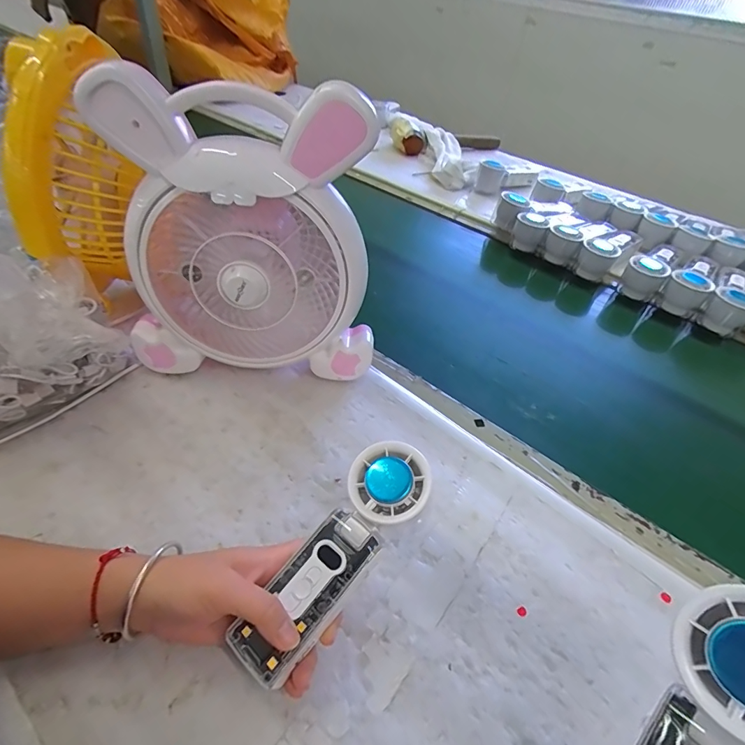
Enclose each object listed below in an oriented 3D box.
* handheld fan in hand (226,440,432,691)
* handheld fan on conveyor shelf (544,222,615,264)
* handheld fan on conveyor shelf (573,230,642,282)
[{"bbox_3d":[-0.020,0.121,0.286,0.051,0.034,0.164,32,73,24],"label":"handheld fan in hand"},{"bbox_3d":[0.365,-0.237,0.740,0.156,0.050,0.057,-30,55,-30],"label":"handheld fan on conveyor shelf"},{"bbox_3d":[0.413,-0.207,0.721,0.165,0.053,0.058,-29,54,-30],"label":"handheld fan on conveyor shelf"}]

